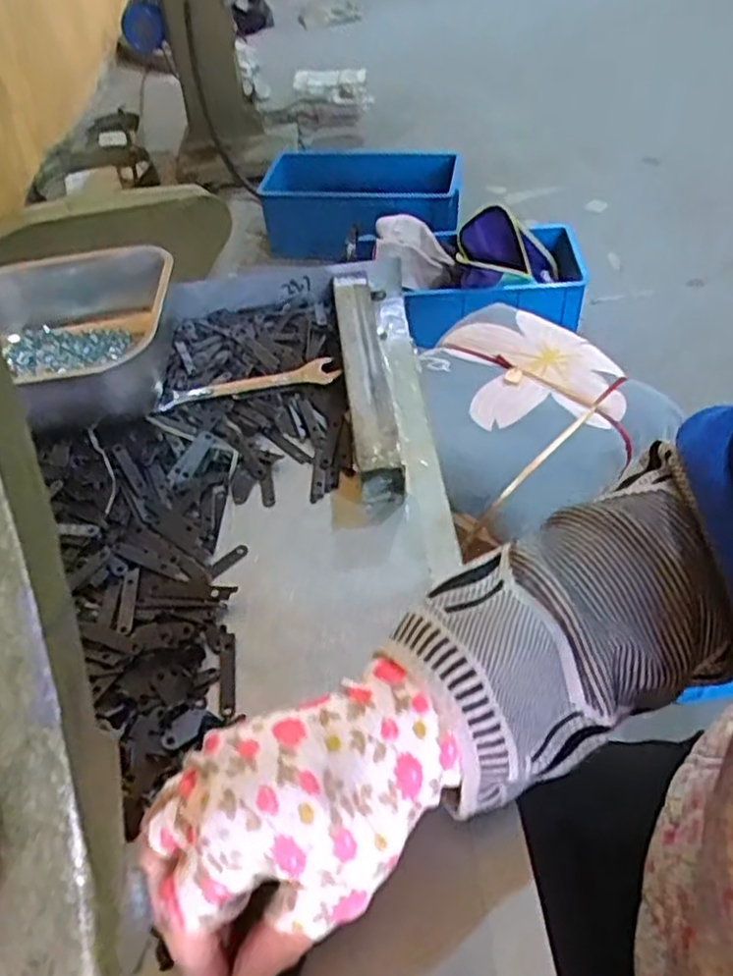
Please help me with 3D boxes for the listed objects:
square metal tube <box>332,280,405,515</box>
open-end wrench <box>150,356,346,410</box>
[{"bbox_3d":[-0.001,-0.087,0.549,0.039,0.033,0.255,-4,46,0],"label":"square metal tube"},{"bbox_3d":[-0.090,-0.080,0.565,0.137,0.011,0.026,-8,46,-4],"label":"open-end wrench"}]

